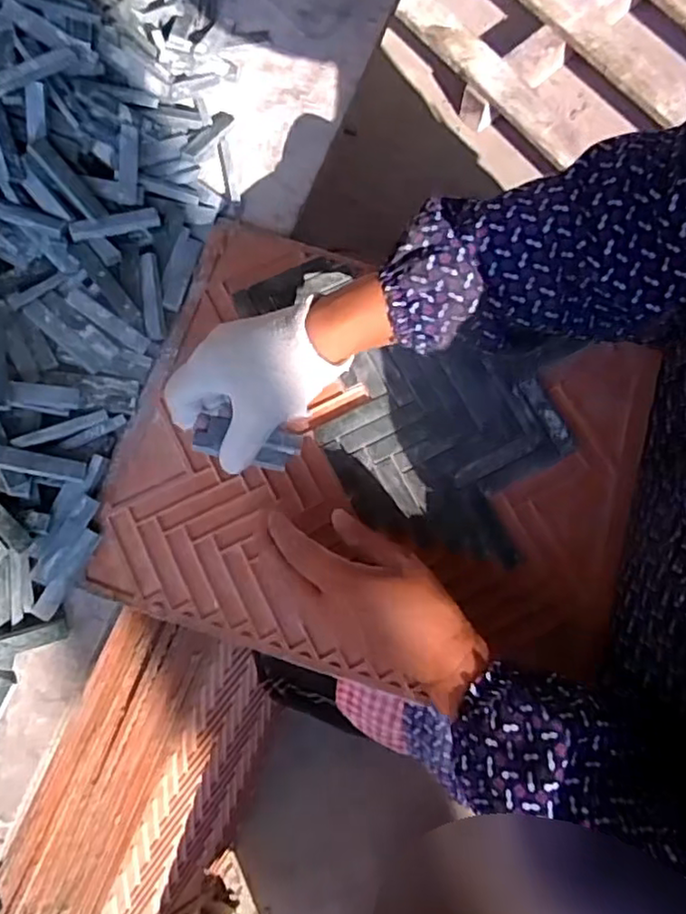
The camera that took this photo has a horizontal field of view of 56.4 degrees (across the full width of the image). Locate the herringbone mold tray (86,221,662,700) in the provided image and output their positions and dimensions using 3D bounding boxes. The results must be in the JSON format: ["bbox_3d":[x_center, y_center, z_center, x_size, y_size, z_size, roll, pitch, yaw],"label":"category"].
[{"bbox_3d":[0.026,0.006,0.455,0.352,0.026,0.283,17,76,5],"label":"herringbone mold tray"}]

